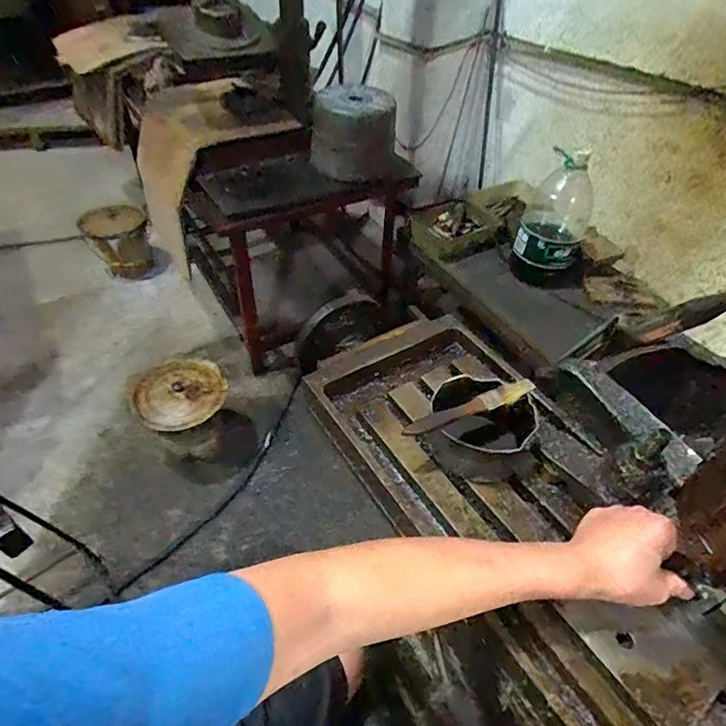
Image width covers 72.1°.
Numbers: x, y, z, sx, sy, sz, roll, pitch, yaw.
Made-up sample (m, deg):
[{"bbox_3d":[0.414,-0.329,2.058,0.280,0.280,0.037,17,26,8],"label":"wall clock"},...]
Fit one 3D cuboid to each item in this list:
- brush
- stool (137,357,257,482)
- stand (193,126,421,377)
[{"bbox_3d":[0.110,0.046,0.519,0.148,0.015,0.020,-14,49,-16],"label":"brush"},{"bbox_3d":[-0.484,0.158,1.472,0.269,0.269,0.252,2,47,-2],"label":"stool"},{"bbox_3d":[-0.197,-0.374,1.680,0.647,0.738,0.299,-25,53,-24],"label":"stand"}]

